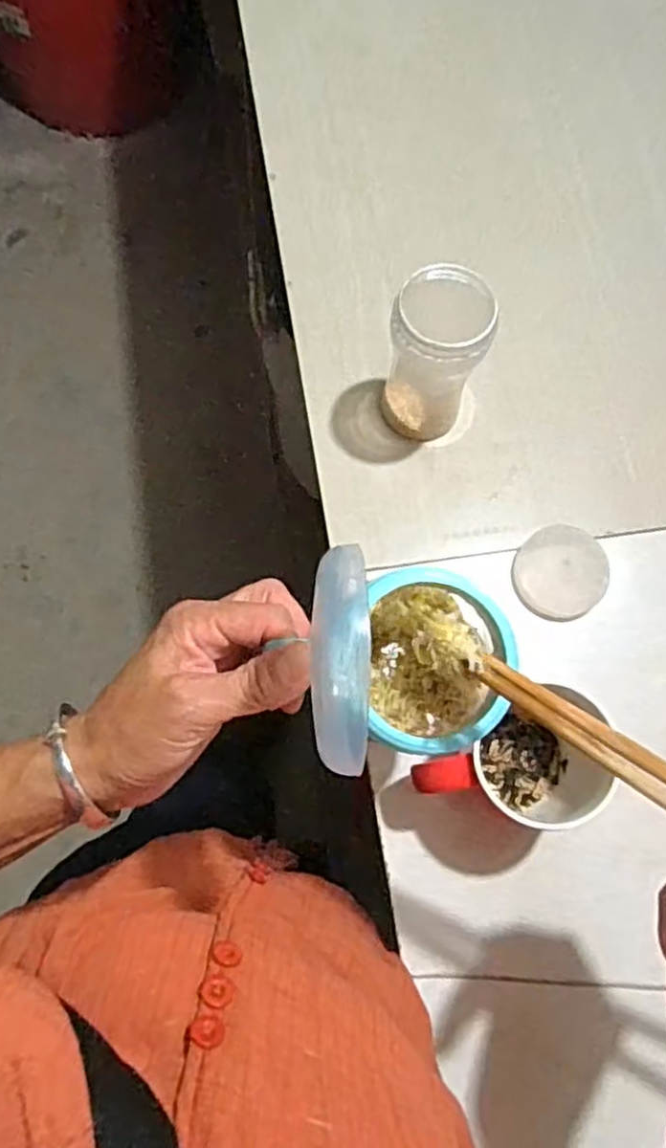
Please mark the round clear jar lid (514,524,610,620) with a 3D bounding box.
[{"bbox_3d":[0.155,-0.001,0.479,0.059,0.014,0.061,1,72,-2],"label":"round clear jar lid"}]

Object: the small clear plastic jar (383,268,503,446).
[{"bbox_3d":[0.067,-0.142,0.472,0.059,0.112,0.064,1,72,-2],"label":"small clear plastic jar"}]

